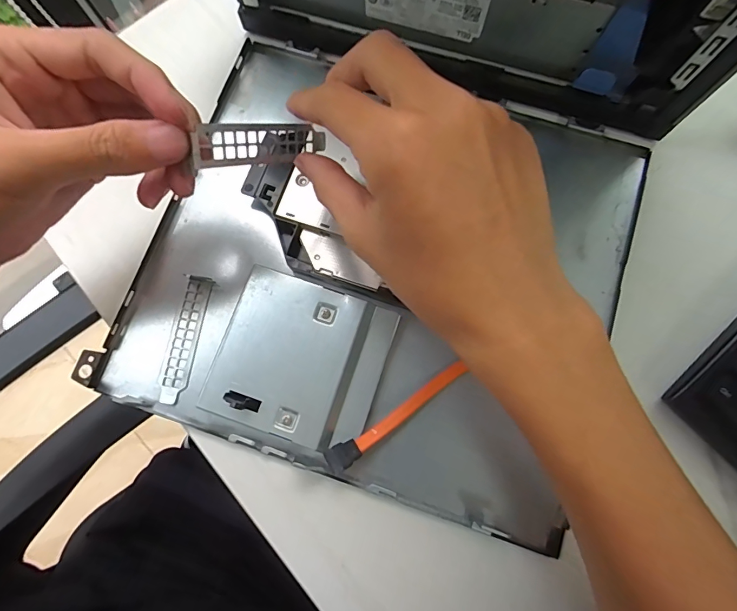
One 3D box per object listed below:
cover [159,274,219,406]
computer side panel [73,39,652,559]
[{"bbox_3d":[-0.118,0.021,0.264,0.019,0.004,0.081,8,79,3],"label":"cover"},{"bbox_3d":[0.008,-0.028,0.261,0.295,0.020,0.266,19,80,5],"label":"computer side panel"}]

